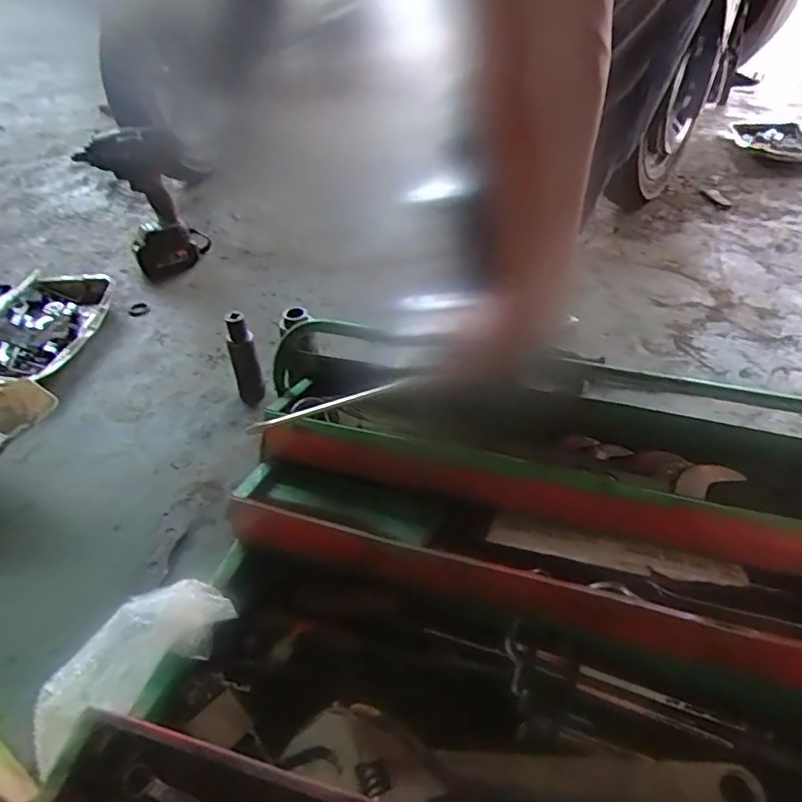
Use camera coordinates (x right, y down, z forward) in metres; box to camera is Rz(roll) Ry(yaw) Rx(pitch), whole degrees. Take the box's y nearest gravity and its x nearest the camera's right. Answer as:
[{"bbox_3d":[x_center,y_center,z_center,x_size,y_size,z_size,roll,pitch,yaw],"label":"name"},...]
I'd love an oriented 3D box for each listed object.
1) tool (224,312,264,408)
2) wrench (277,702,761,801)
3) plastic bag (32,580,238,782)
[{"bbox_3d":[-0.223,-0.055,0.816,0.037,0.145,0.036,-16,43,-16],"label":"tool"},{"bbox_3d":[0.088,0.288,0.444,0.353,0.018,0.061,4,41,7],"label":"wrench"},{"bbox_3d":[-0.220,0.209,0.456,0.191,0.049,0.064,-38,49,-5],"label":"plastic bag"}]

